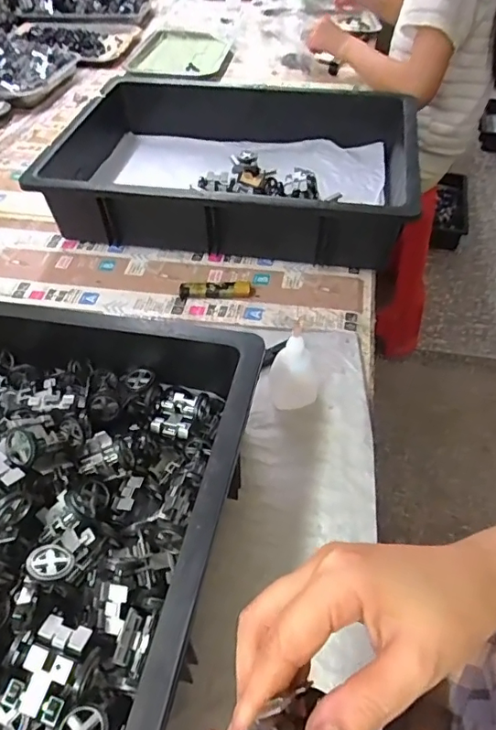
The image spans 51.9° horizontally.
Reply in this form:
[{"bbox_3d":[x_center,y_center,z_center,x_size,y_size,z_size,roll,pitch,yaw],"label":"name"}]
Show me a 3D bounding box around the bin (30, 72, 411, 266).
[{"bbox_3d":[-0.018,-0.268,0.674,0.435,0.107,0.320,7,48,6],"label":"bin"}]

